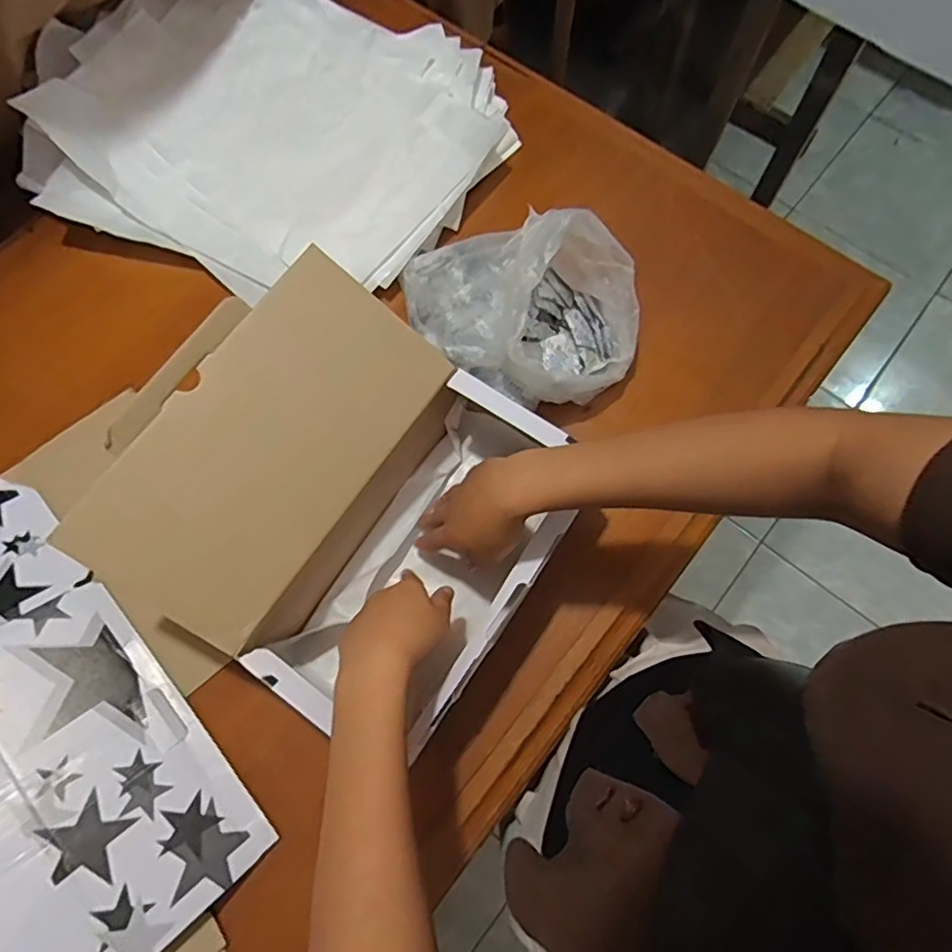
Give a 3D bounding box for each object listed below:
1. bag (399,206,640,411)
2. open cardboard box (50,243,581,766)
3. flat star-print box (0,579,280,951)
[{"bbox_3d":[0.037,-0.160,0.560,0.233,0.109,0.158,19,74,6],"label":"bag"},{"bbox_3d":[-0.089,0.030,0.483,0.280,0.157,0.277,34,76,10],"label":"open cardboard box"},{"bbox_3d":[-0.319,0.239,0.460,0.200,0.008,0.275,-34,77,-36],"label":"flat star-print box"}]

